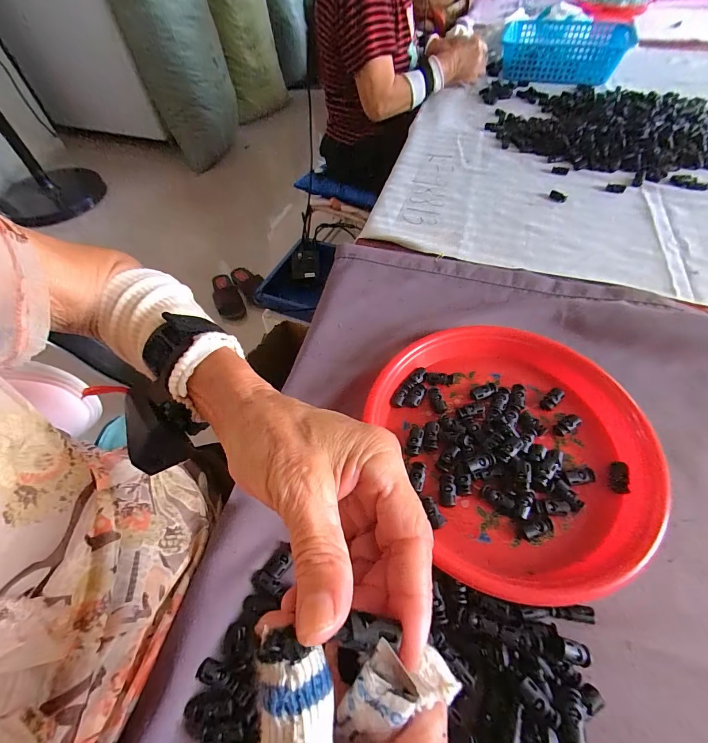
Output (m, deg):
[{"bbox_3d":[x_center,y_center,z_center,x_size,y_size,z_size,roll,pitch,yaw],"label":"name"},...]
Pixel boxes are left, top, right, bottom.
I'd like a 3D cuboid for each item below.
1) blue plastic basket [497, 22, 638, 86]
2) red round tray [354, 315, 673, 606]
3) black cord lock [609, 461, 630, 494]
[{"bbox_3d":[0.532,-0.817,0.897,0.280,0.074,0.224,19,58,15],"label":"blue plastic basket"},{"bbox_3d":[0.152,0.059,0.335,0.227,0.030,0.247,-1,55,2],"label":"red round tray"},{"bbox_3d":[0.239,0.095,0.318,0.013,0.008,0.028,15,57,13],"label":"black cord lock"}]

